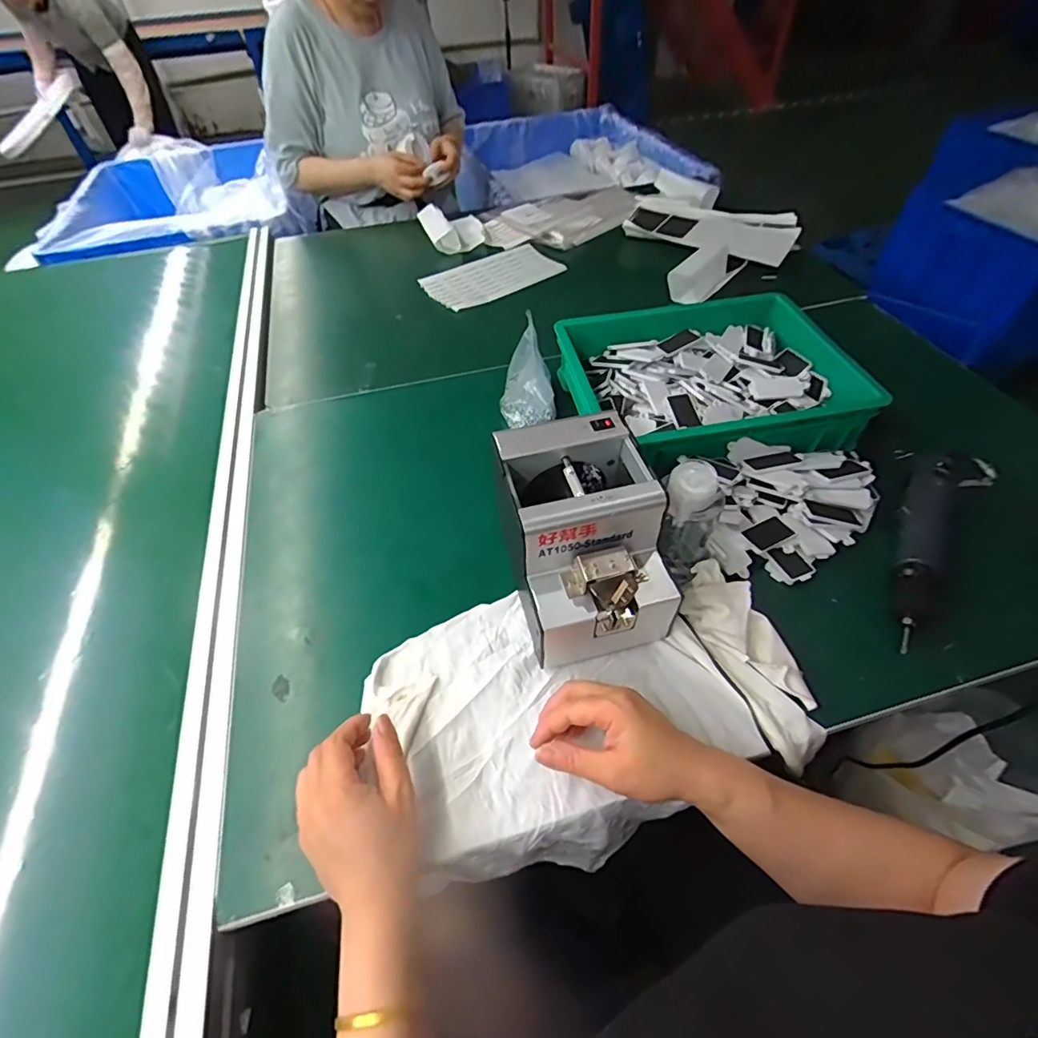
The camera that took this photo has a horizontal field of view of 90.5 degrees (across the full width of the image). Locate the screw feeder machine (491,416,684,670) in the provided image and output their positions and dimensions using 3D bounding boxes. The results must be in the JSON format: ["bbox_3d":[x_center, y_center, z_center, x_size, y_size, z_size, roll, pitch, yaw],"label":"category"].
[{"bbox_3d":[0.060,0.021,0.489,0.123,0.151,0.171,-12,51,-7],"label":"screw feeder machine"}]

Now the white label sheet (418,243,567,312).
[{"bbox_3d":[-0.052,-0.463,0.970,0.252,0.012,0.149,-25,54,-17],"label":"white label sheet"}]

